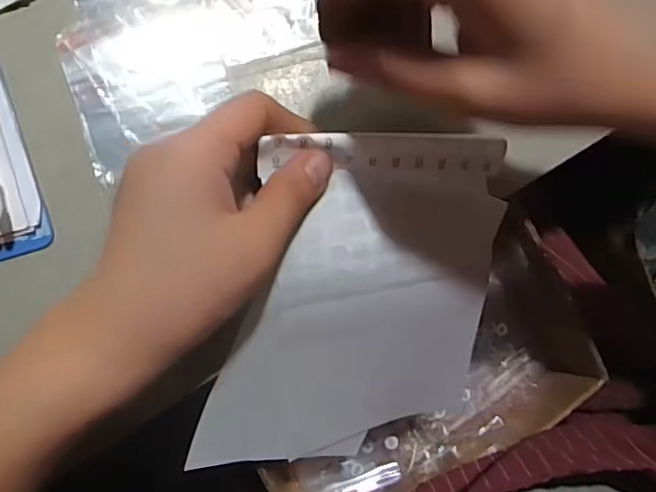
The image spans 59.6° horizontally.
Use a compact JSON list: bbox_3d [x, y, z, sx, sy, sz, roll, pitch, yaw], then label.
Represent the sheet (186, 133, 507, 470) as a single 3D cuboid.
[{"bbox_3d":[0.007,0.047,0.318,0.181,0.025,0.202,-9,121,-19],"label":"sheet"}]

